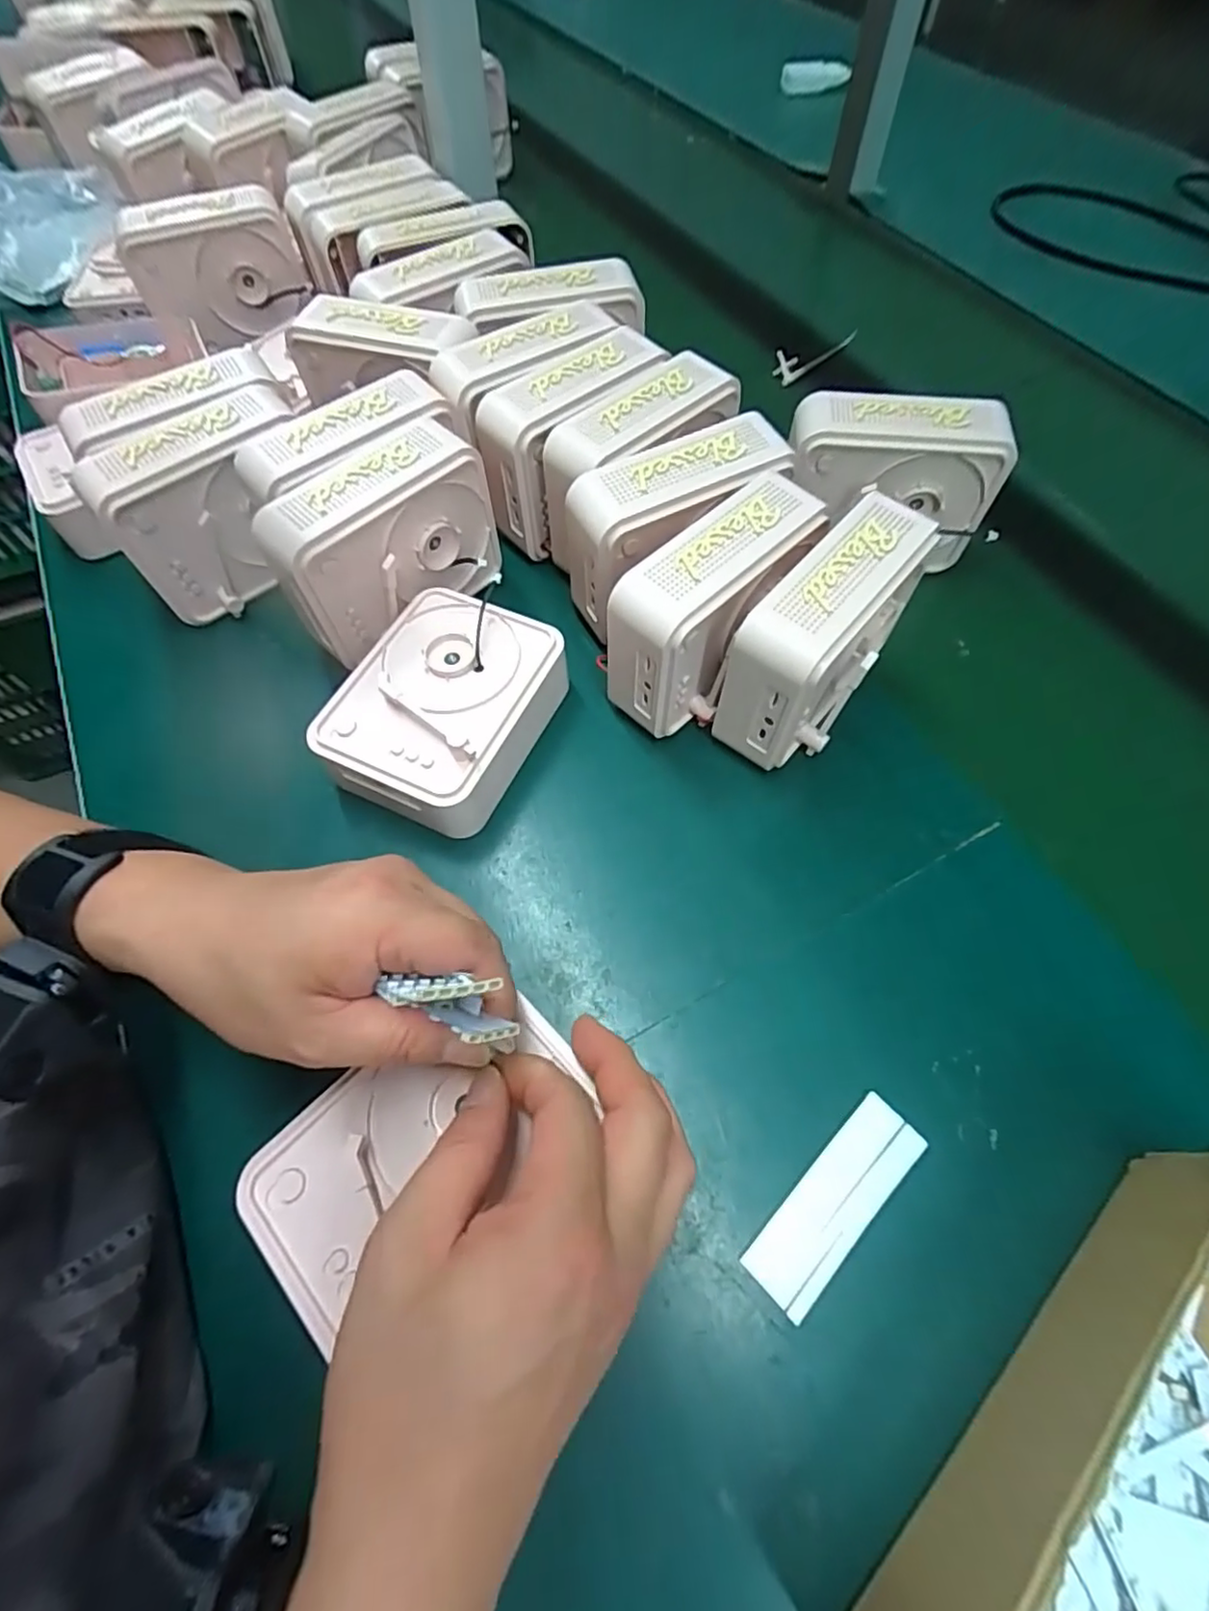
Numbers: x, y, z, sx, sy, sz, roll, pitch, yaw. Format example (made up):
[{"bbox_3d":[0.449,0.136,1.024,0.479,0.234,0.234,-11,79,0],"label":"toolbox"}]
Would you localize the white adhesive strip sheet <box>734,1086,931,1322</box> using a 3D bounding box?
[{"bbox_3d":[0.096,0.163,0.265,0.088,0.004,0.029,-41,67,-18],"label":"white adhesive strip sheet"}]

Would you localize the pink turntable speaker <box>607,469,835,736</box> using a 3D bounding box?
[{"bbox_3d":[0.059,-0.099,0.349,0.124,0.102,0.055,-35,66,-16],"label":"pink turntable speaker"}]

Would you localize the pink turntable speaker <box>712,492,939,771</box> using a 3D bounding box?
[{"bbox_3d":[0.112,-0.083,0.340,0.059,0.103,0.121,35,68,19],"label":"pink turntable speaker"}]

